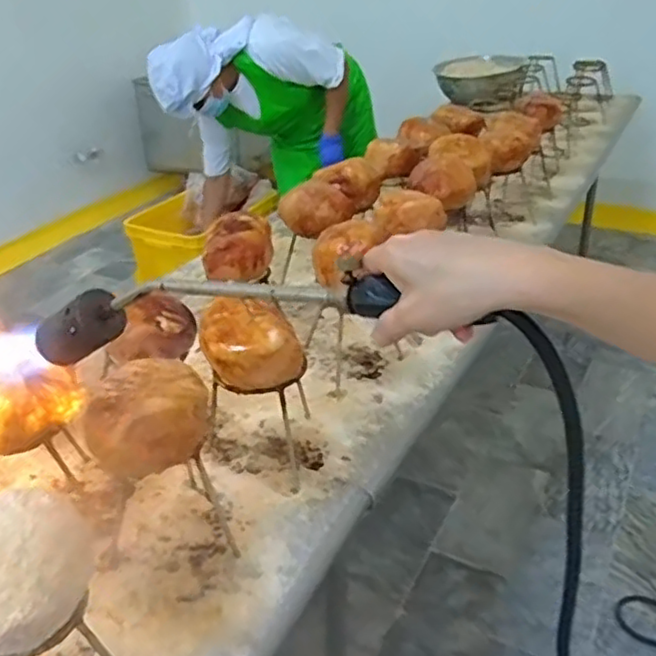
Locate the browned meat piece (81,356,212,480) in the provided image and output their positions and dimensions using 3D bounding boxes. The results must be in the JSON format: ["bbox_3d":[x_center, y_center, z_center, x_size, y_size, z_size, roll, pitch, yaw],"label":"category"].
[{"bbox_3d":[-0.187,0.093,0.690,0.125,0.072,0.123,-7,30,-6],"label":"browned meat piece"}]

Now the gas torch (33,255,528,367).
[{"bbox_3d":[-0.076,-0.014,0.522,0.470,0.060,0.056,-5,24,36],"label":"gas torch"}]

